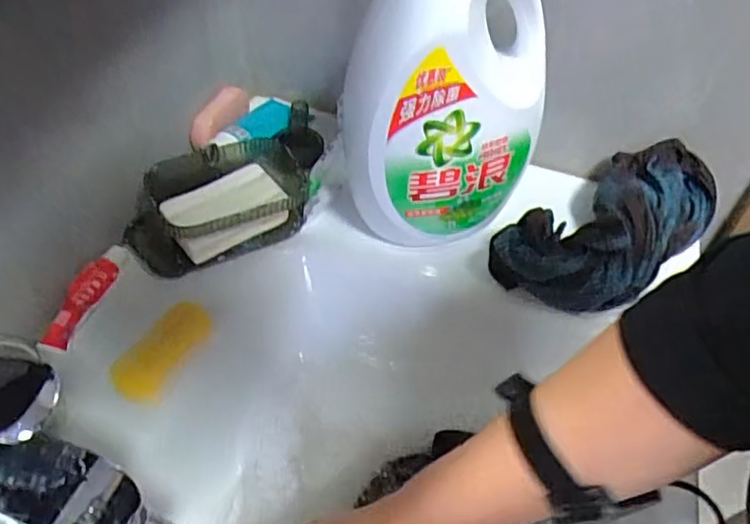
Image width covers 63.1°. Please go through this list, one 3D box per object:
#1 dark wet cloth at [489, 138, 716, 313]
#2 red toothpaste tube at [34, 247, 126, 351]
[{"bbox_3d":[0.221,-0.029,0.560,0.226,0.077,0.107,-28,56,-25],"label":"dark wet cloth"},{"bbox_3d":[-0.242,0.025,0.512,0.023,0.013,0.105,14,50,8],"label":"red toothpaste tube"}]

